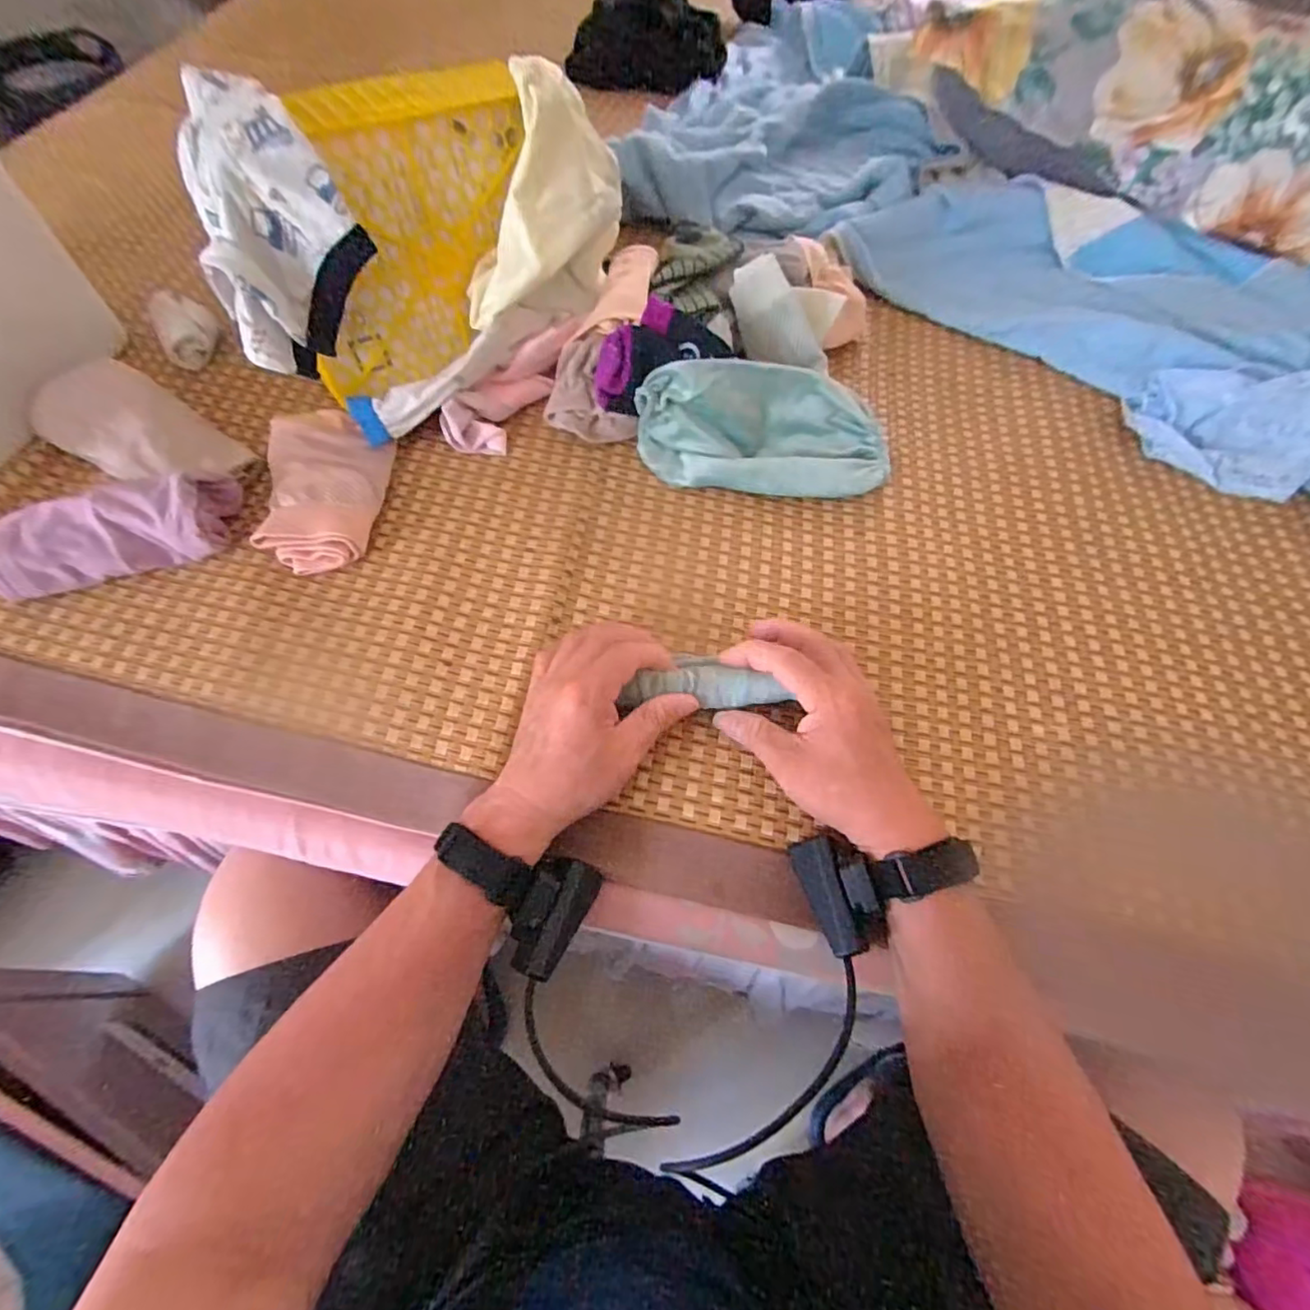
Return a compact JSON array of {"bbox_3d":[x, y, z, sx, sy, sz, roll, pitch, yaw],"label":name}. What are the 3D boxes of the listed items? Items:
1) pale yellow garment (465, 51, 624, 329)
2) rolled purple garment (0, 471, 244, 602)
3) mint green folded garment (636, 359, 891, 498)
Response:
[{"bbox_3d":[-0.091,-0.380,0.499,0.059,0.160,0.181,34,66,15],"label":"pale yellow garment"},{"bbox_3d":[-0.441,-0.100,0.468,0.182,0.064,0.071,-20,65,-11],"label":"rolled purple garment"},{"bbox_3d":[0.102,-0.213,0.531,0.233,0.074,0.107,2,62,0],"label":"mint green folded garment"}]

